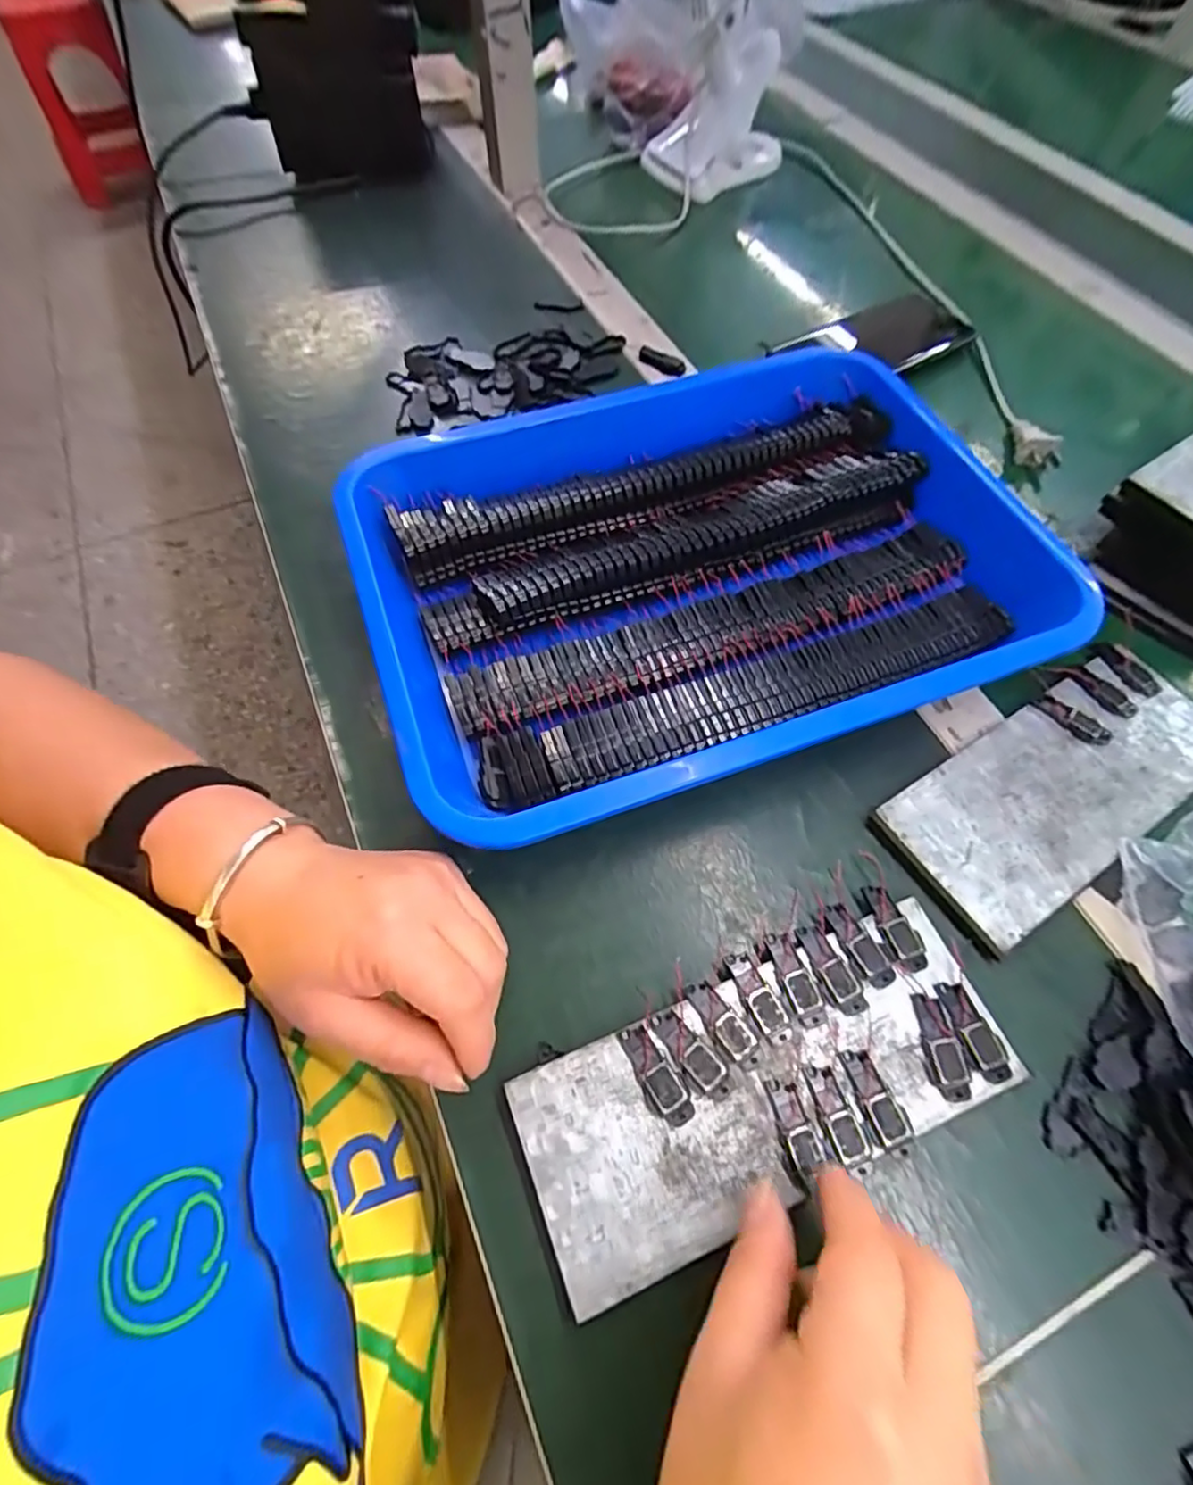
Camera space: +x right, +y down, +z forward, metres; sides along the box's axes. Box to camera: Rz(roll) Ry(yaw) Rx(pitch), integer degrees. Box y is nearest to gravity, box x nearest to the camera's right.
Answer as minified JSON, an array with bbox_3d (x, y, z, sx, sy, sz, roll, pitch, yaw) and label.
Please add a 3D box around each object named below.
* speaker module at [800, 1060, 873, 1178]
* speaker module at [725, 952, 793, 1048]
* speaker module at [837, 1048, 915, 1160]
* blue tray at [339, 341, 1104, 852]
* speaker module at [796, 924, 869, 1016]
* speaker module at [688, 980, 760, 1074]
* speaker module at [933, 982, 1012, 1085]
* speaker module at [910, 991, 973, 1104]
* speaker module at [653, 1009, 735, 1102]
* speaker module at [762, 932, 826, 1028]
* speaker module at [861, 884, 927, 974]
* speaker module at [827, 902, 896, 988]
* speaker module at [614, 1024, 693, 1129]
[{"bbox_3d":[0.094,0.147,0.247,0.015,0.004,0.038,-17,63,-9],"label":"speaker module"},{"bbox_3d":[0.069,0.107,0.267,0.012,0.004,0.038,-22,64,-11],"label":"speaker module"},{"bbox_3d":[0.111,0.142,0.251,0.016,0.005,0.038,-16,63,-8],"label":"speaker module"},{"bbox_3d":[0.060,-0.103,0.364,0.373,0.049,0.267,-18,63,-9],"label":"blue tray"},{"bbox_3d":[0.101,0.098,0.273,0.015,0.004,0.039,-23,64,-11],"label":"speaker module"},{"bbox_3d":[0.053,0.116,0.261,0.013,0.006,0.038,-33,67,-16],"label":"speaker module"},{"bbox_3d":[0.156,0.120,0.265,0.015,0.007,0.039,-15,63,-8],"label":"speaker module"},{"bbox_3d":[0.142,0.124,0.260,0.015,0.005,0.039,-3,62,-1],"label":"speaker module"},{"bbox_3d":[0.039,0.126,0.256,0.015,0.004,0.038,-31,66,-15],"label":"speaker module"},{"bbox_3d":[0.085,0.100,0.270,0.014,0.004,0.039,-15,63,-8],"label":"speaker module"},{"bbox_3d":[0.133,0.082,0.283,0.013,0.005,0.039,-18,63,-9],"label":"speaker module"},{"bbox_3d":[0.115,0.088,0.278,0.012,0.004,0.038,-24,64,-12],"label":"speaker module"},{"bbox_3d":[0.023,0.132,0.252,0.014,0.004,0.039,-29,66,-14],"label":"speaker module"}]

